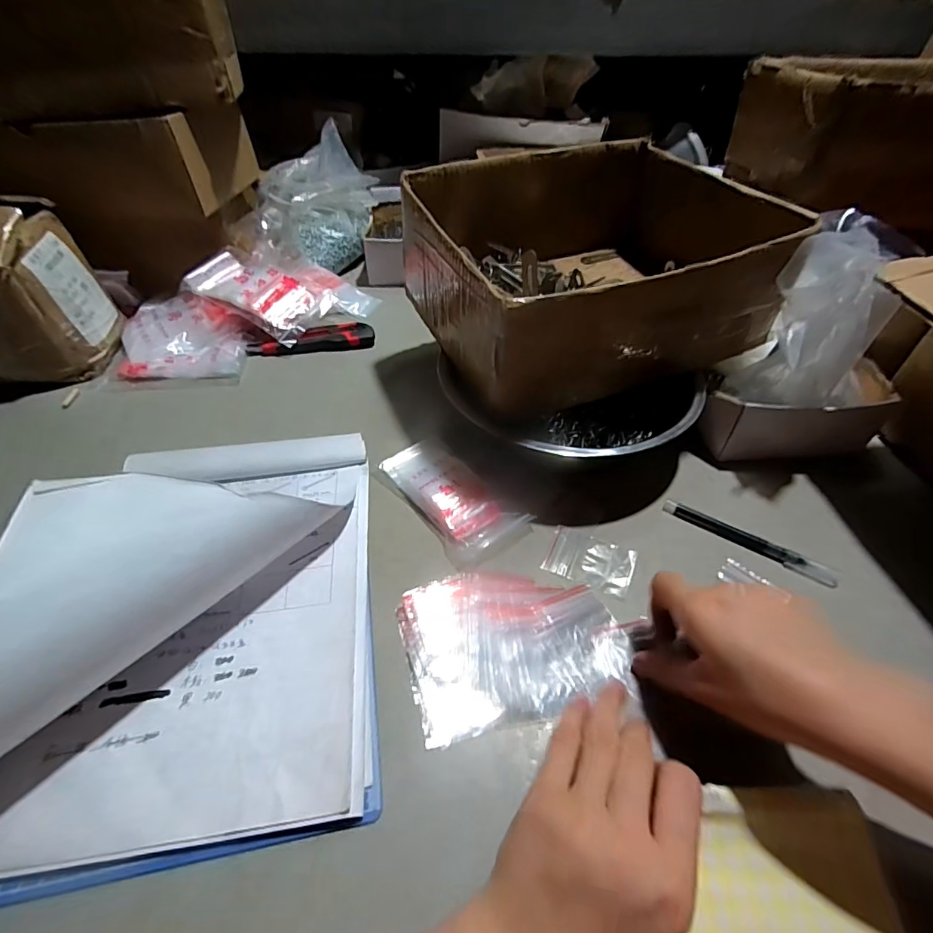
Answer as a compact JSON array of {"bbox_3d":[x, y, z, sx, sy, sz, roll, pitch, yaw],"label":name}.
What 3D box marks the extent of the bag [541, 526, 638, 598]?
[{"bbox_3d":[0.103,0.078,0.399,0.068,0.004,0.048,18,48,16],"label":"bag"}]

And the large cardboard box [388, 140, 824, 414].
[{"bbox_3d":[0.117,-0.201,0.481,0.310,0.129,0.268,-16,48,-16],"label":"large cardboard box"}]

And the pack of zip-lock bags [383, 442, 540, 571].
[{"bbox_3d":[-0.014,0.023,0.438,0.074,0.019,0.145,-27,52,-25],"label":"pack of zip-lock bags"}]

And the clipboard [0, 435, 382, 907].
[{"bbox_3d":[-0.181,0.065,0.316,0.223,0.107,0.302,-5,47,-9],"label":"clipboard"}]

